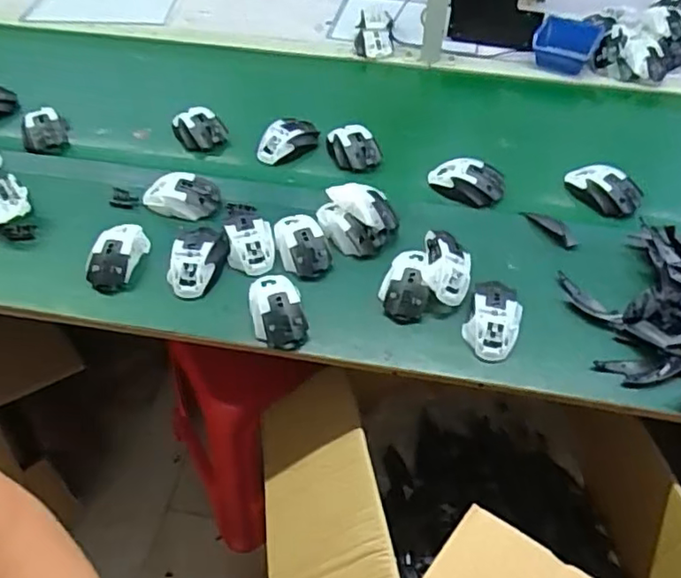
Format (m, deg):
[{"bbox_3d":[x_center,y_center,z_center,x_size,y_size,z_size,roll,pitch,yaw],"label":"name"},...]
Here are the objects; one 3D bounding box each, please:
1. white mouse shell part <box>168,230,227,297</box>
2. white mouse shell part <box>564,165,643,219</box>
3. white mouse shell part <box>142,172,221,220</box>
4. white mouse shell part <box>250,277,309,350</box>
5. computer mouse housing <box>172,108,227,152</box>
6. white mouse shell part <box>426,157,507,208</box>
[{"bbox_3d":[-0.198,-0.039,0.844,0.070,0.045,0.112,14,48,9],"label":"white mouse shell part"},{"bbox_3d":[0.407,-0.156,0.952,0.113,0.034,0.061,22,50,16],"label":"white mouse shell part"},{"bbox_3d":[-0.239,-0.136,0.920,0.117,0.049,0.071,0,48,-4],"label":"white mouse shell part"},{"bbox_3d":[-0.083,0.024,0.793,0.067,0.038,0.116,-11,49,-13],"label":"white mouse shell part"},{"bbox_3d":[-0.237,-0.267,1.031,0.076,0.052,0.101,-20,52,-20],"label":"computer mouse housing"},{"bbox_3d":[0.197,-0.170,0.952,0.114,0.034,0.072,10,48,6],"label":"white mouse shell part"}]

